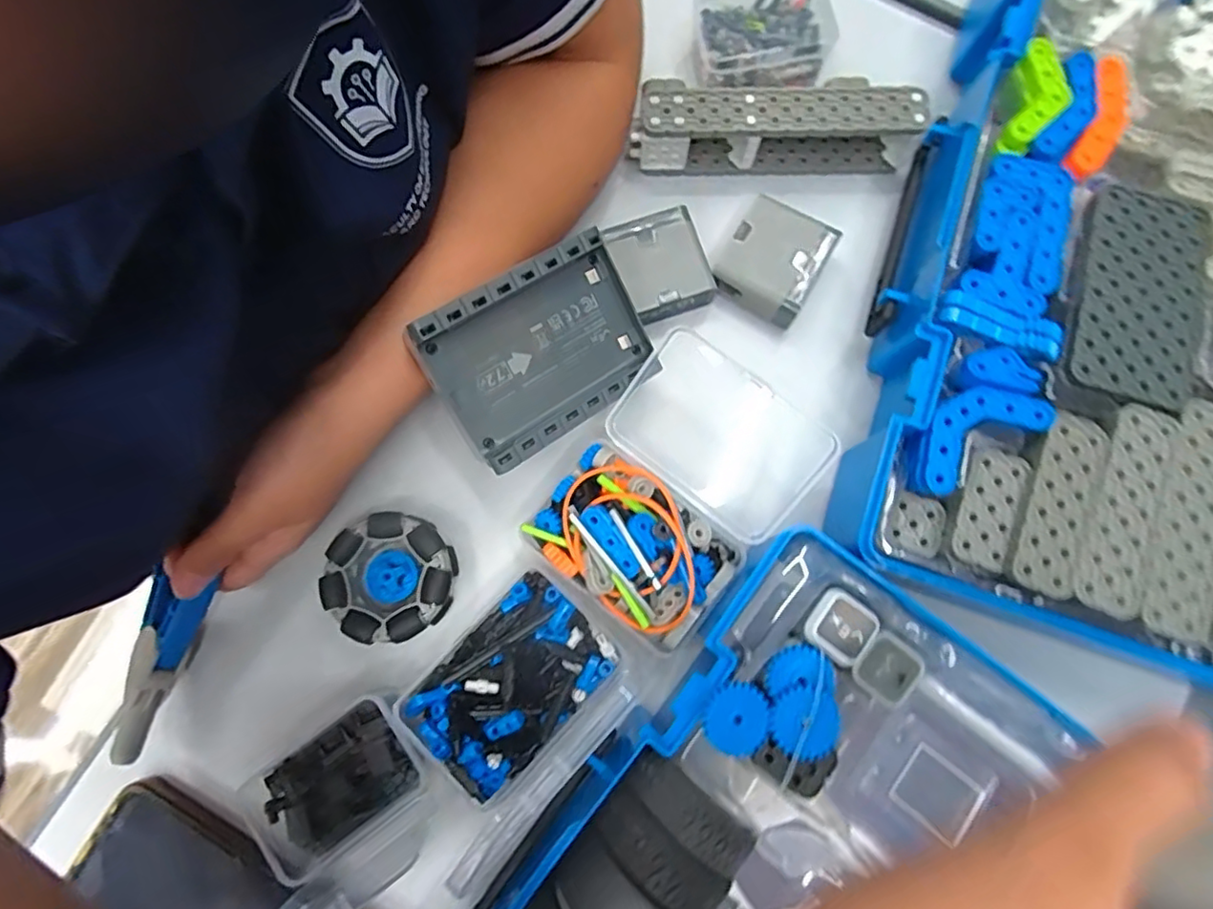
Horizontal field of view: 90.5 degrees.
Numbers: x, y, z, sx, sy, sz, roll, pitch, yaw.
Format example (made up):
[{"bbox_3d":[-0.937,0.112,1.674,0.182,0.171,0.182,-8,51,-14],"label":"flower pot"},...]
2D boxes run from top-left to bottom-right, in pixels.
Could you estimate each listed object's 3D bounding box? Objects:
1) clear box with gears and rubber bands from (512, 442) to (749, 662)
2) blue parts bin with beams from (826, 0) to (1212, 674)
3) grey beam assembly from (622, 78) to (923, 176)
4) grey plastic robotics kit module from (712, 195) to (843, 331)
[{"bbox_3d":[0.010,0.044,0.295,0.097,0.034,0.065,39,81,5],"label":"clear box with gears and rubber bands"},{"bbox_3d":[0.281,-0.082,0.298,0.270,0.078,0.361,19,80,2],"label":"blue parts bin with beams"},{"bbox_3d":[0.090,-0.183,0.336,0.150,0.041,0.035,-1,80,-2],"label":"grey beam assembly"},{"bbox_3d":[0.091,-0.106,0.325,0.049,0.021,0.056,30,81,4],"label":"grey plastic robotics kit module"}]

